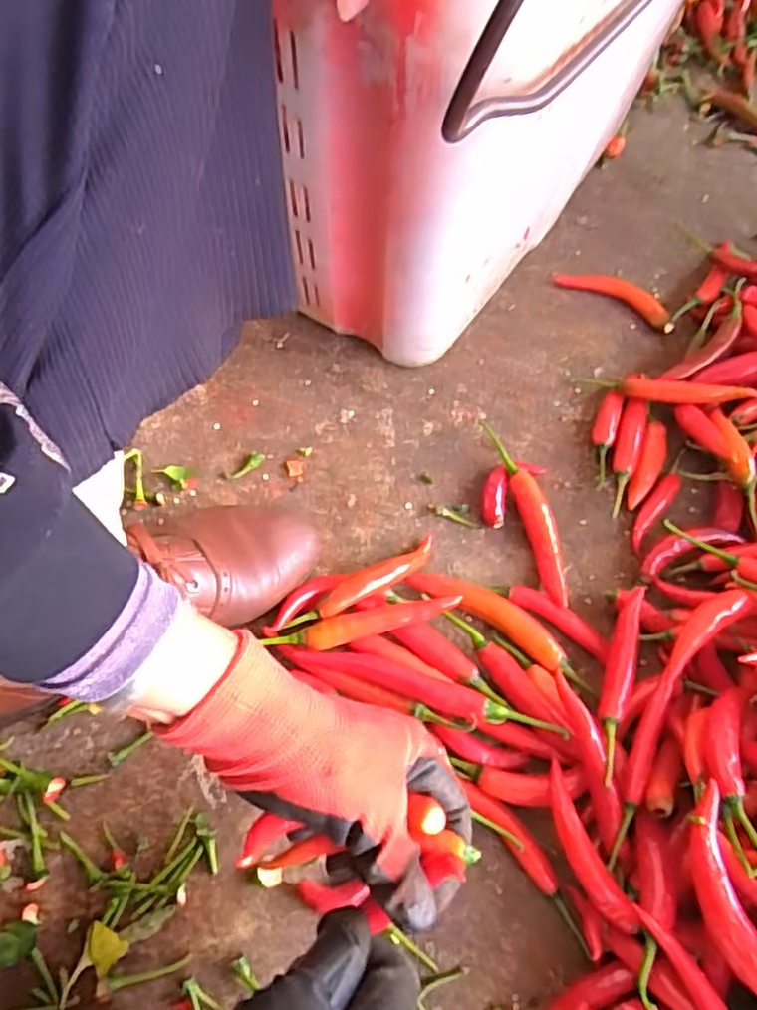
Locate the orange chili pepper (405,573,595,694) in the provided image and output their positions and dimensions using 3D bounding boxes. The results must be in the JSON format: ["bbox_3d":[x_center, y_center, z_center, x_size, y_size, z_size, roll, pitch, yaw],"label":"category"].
[{"bbox_3d":[0.088,0.081,0.487,0.137,0.017,0.030,31,67,11],"label":"orange chili pepper"}]

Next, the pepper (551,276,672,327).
[{"bbox_3d":[0.212,-0.192,0.626,0.106,0.016,0.029,27,67,9],"label":"pepper"}]

